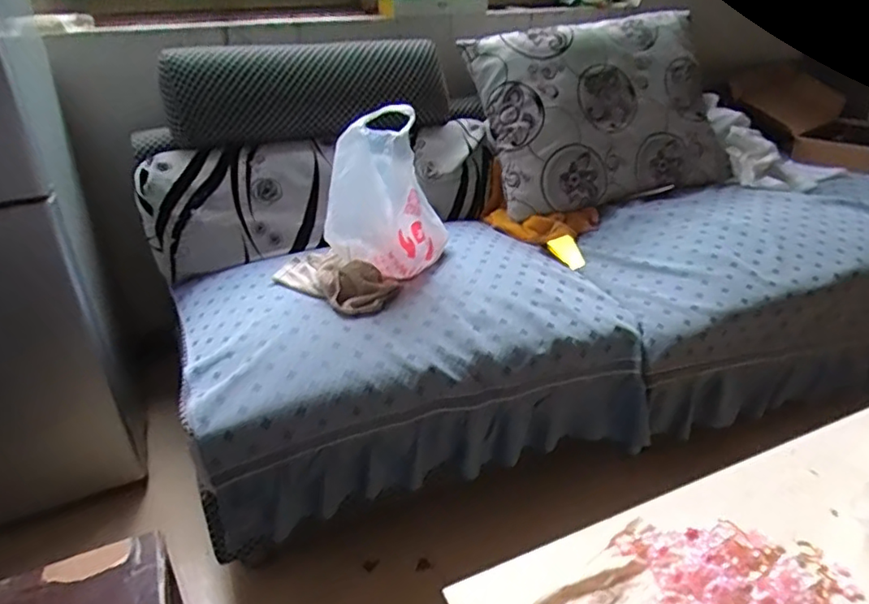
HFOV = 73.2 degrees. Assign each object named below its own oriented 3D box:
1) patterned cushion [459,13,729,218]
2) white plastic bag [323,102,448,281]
[{"bbox_3d":[0.478,-0.544,1.663,0.718,0.522,0.150,-10,3,-15],"label":"patterned cushion"},{"bbox_3d":[-0.104,-0.216,1.258,0.243,0.339,0.201,0,28,2],"label":"white plastic bag"}]

